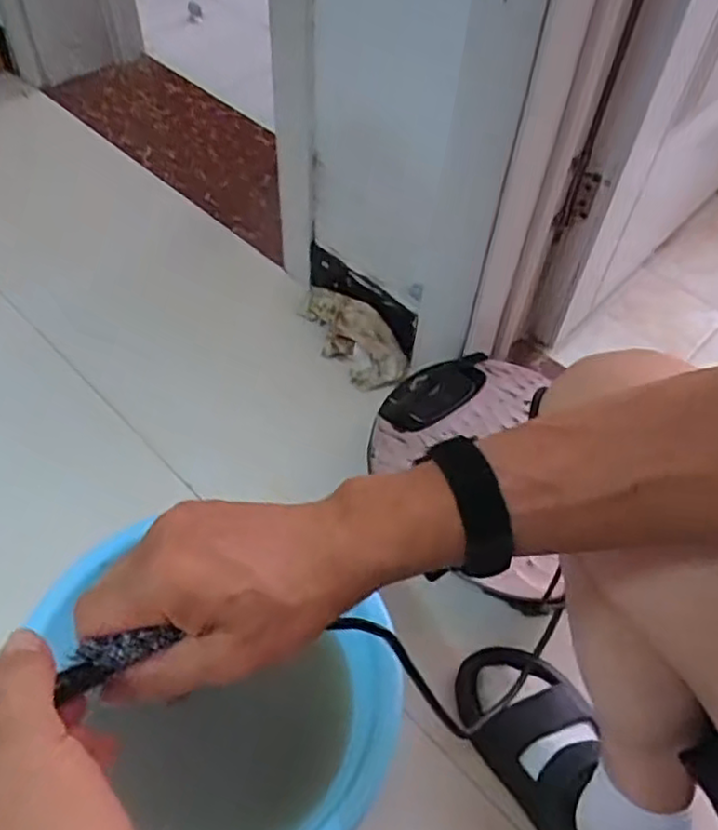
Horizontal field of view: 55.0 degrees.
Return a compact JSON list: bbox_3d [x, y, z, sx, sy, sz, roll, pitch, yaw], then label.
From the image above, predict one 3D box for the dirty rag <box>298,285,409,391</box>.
[{"bbox_3d":[-0.013,-0.121,0.957,0.076,0.065,0.202,-31,60,-23],"label":"dirty rag"}]

